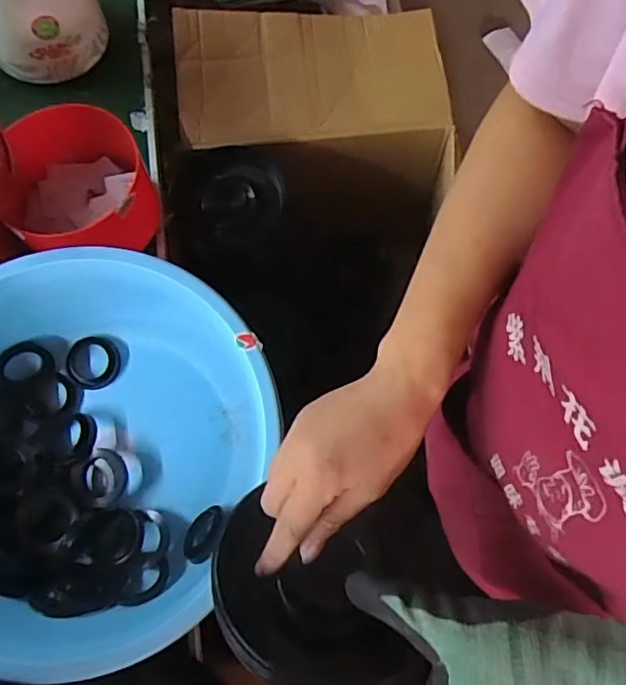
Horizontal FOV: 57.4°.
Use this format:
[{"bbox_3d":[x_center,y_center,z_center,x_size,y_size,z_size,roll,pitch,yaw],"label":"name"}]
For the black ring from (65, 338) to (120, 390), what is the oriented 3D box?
[{"bbox_3d":[-0.253,0.022,0.654,0.061,0.012,0.061,2,82,-18],"label":"black ring"}]

